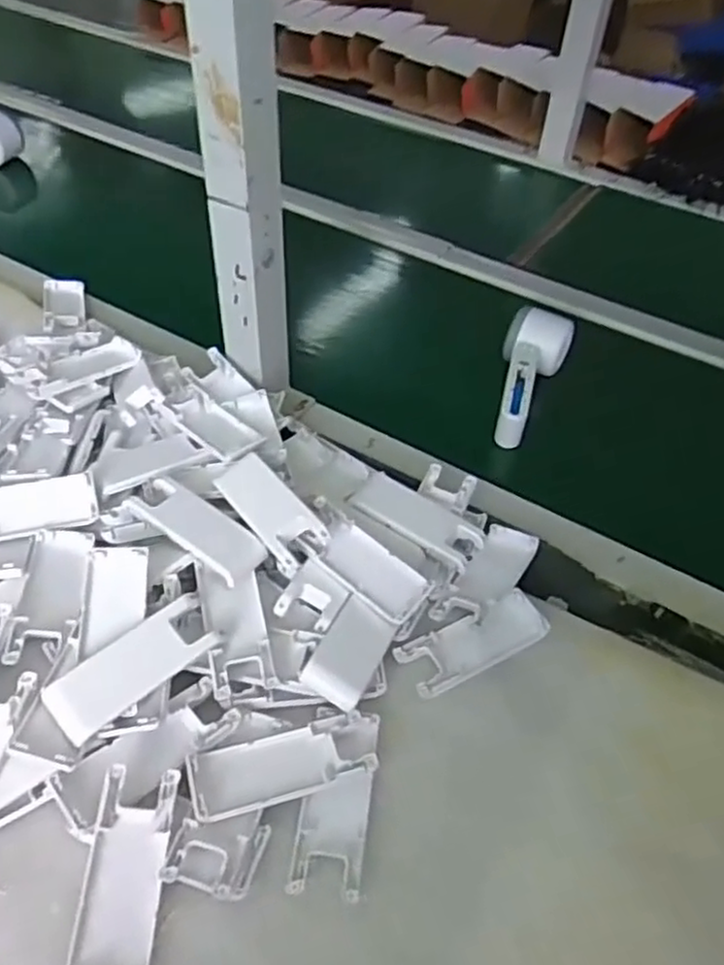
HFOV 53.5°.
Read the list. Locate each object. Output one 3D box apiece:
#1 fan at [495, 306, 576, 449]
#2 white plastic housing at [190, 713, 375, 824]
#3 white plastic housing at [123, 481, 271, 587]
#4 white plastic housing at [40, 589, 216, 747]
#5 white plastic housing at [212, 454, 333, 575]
[{"bbox_3d":[0.159,-0.103,0.682,0.064,0.052,0.160,16,48,10],"label":"fan"},{"bbox_3d":[-0.047,0.163,0.419,0.103,0.011,0.041,-12,49,-16],"label":"white plastic housing"},{"bbox_3d":[-0.116,0.033,0.505,0.096,0.019,0.039,29,51,21],"label":"white plastic housing"},{"bbox_3d":[-0.136,0.109,0.431,0.100,0.005,0.039,-35,72,-29],"label":"white plastic housing"},{"bbox_3d":[-0.064,0.020,0.511,0.039,0.023,0.096,-45,58,-4],"label":"white plastic housing"}]

